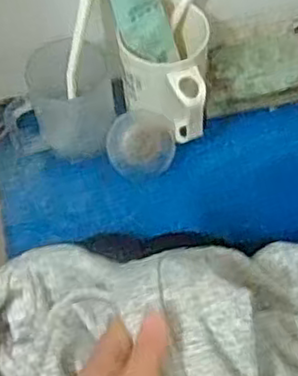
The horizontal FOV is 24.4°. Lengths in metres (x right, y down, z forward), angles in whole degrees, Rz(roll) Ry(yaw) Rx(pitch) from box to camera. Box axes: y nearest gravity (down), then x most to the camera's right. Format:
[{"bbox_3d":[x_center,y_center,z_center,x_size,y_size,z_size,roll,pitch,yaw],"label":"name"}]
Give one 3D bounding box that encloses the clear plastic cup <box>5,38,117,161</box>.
[{"bbox_3d":[-0.079,-0.080,0.635,0.095,0.088,0.066,-1,58,2],"label":"clear plastic cup"}]

